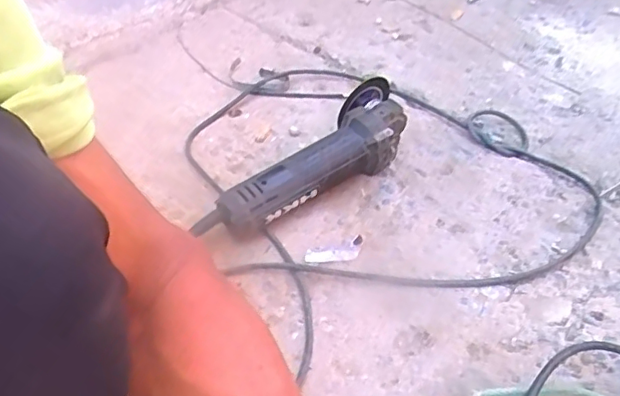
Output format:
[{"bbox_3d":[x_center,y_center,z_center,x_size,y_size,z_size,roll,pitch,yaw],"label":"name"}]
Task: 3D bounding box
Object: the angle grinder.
[{"bbox_3d":[0.019,-0.042,0.708,0.090,0.085,0.309,32,53,34],"label":"angle grinder"}]

